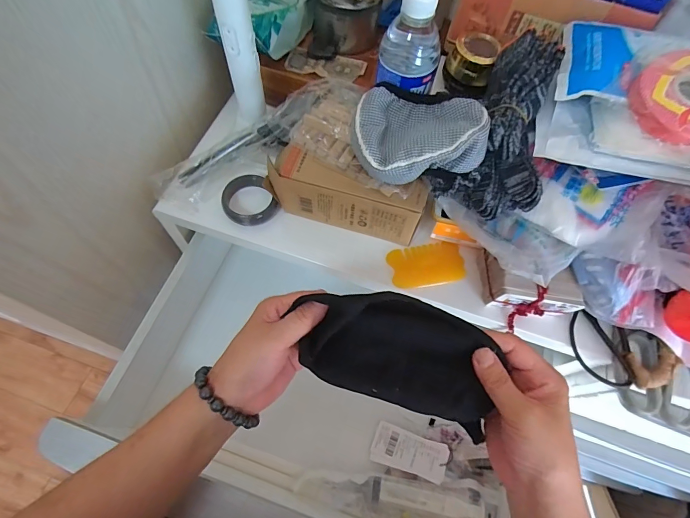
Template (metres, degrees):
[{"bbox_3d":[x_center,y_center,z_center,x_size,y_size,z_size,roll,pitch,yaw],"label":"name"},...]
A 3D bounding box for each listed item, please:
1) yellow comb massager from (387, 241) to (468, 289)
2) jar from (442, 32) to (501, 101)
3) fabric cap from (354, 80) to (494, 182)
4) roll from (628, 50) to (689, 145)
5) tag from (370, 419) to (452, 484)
[{"bbox_3d":[0.101,0.007,0.460,0.092,0.013,0.050,-7,65,-7],"label":"yellow comb massager"},{"bbox_3d":[0.146,-0.226,0.440,0.054,0.053,0.056,1,64,-3],"label":"jar"},{"bbox_3d":[0.069,-0.130,0.360,0.120,0.042,0.101,-10,65,-8],"label":"fabric cap"},{"bbox_3d":[0.287,-0.136,0.312,0.081,0.018,0.078,44,88,11],"label":"roll"},{"bbox_3d":[0.087,0.260,0.501,0.098,0.004,0.049,10,62,21],"label":"tag"}]

